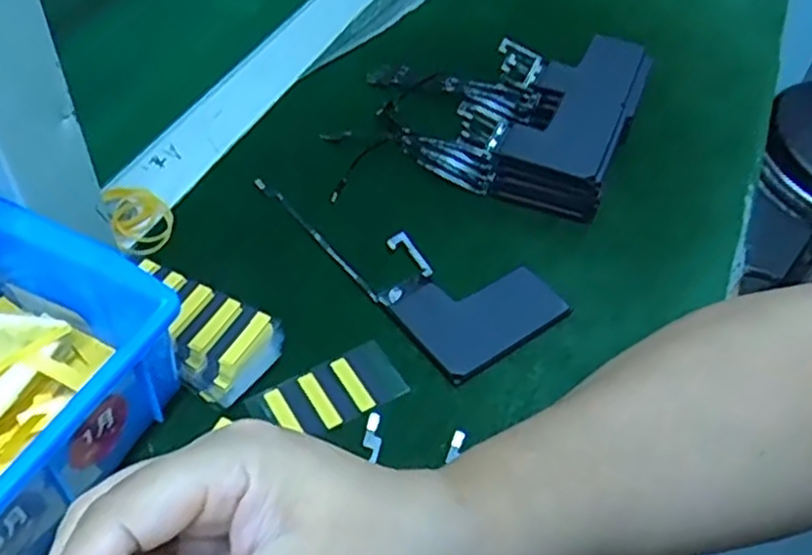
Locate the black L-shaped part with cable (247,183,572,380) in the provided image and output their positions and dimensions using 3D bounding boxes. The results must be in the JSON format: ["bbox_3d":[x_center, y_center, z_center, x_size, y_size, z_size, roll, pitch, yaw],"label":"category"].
[{"bbox_3d":[0.001,-0.017,0.395,0.076,0.006,0.166,-30,57,-28],"label":"black L-shaped part with cable"}]

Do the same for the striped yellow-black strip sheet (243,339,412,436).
[{"bbox_3d":[-0.035,0.052,0.334,0.066,0.004,0.034,-22,53,-22],"label":"striped yellow-black strip sheet"}]

